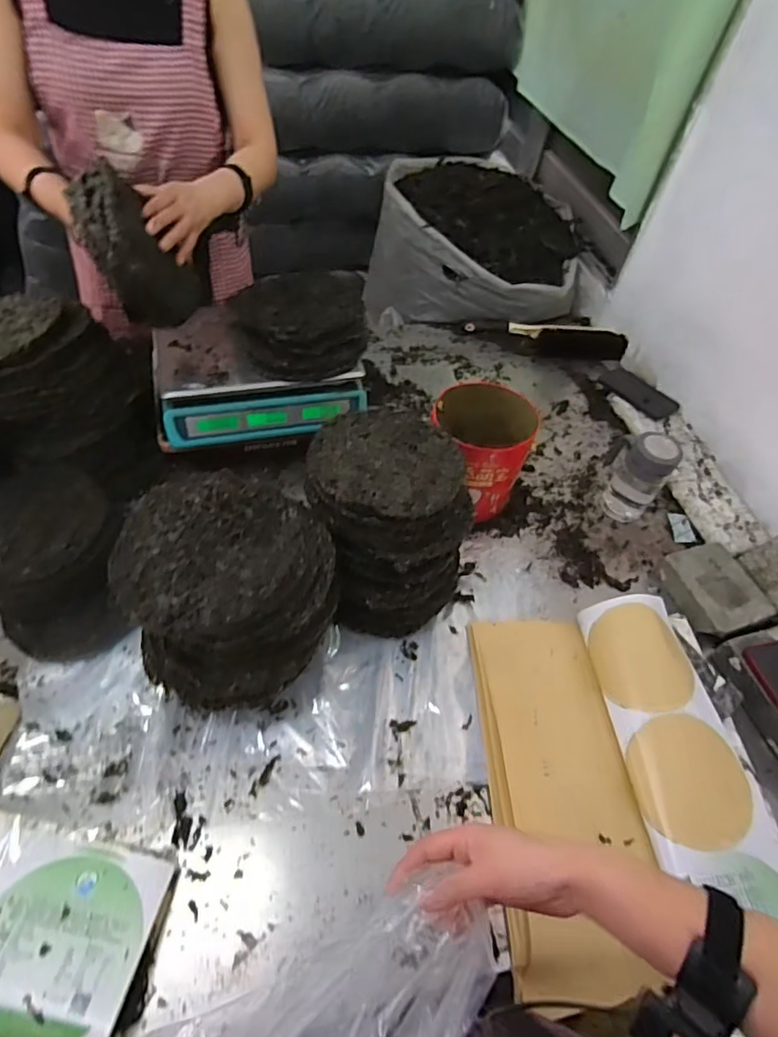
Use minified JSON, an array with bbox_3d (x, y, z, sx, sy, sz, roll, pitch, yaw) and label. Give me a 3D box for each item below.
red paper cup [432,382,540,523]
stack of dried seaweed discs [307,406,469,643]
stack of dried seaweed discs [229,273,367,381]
[{"bbox_3d":[0.147,-0.106,0.950,0.158,0.178,0.164,4,53,-5],"label":"red paper cup"},{"bbox_3d":[-0.006,0.012,0.791,0.208,0.253,0.233,-7,55,-12],"label":"stack of dried seaweed discs"},{"bbox_3d":[-0.147,-0.334,0.929,0.210,0.076,0.209,-3,54,-10],"label":"stack of dried seaweed discs"}]

